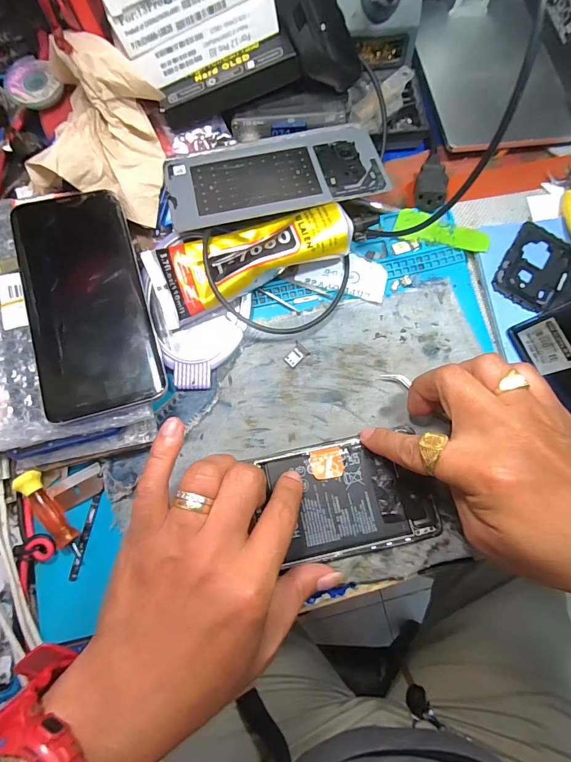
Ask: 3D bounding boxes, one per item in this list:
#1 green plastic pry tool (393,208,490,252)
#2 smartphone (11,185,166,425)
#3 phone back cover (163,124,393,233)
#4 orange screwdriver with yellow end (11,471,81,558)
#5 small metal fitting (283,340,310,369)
[{"bbox_3d":[0.122,-0.117,0.291,0.071,0.007,0.022,13,81,0],"label":"green plastic pry tool"},{"bbox_3d":[-0.131,-0.056,0.240,0.071,0.009,0.157,-17,78,-5],"label":"smartphone"},{"bbox_3d":[-0.007,-0.153,0.277,0.157,0.004,0.074,-11,70,-3],"label":"phone back cover"},{"bbox_3d":[-0.153,0.087,0.244,0.014,0.016,0.061,-32,83,-7],"label":"orange screwdriver with yellow end"},{"bbox_3d":[0.008,-0.019,0.276,0.013,0.004,0.018,39,82,4],"label":"small metal fitting"}]

